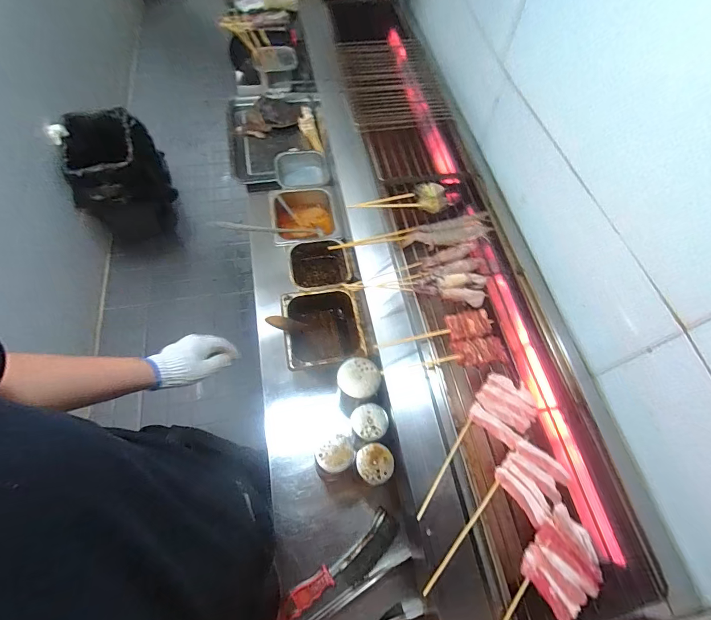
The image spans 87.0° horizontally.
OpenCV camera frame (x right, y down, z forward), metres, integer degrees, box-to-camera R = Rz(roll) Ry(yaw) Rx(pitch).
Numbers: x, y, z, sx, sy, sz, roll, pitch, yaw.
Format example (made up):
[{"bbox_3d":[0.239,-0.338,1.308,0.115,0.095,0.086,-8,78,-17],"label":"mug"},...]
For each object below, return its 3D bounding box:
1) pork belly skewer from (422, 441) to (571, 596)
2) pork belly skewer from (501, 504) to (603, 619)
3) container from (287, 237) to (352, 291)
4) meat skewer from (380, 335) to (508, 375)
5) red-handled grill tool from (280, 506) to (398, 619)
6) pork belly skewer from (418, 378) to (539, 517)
[{"bbox_3d":[0.194,0.282,0.488,0.082,0.012,0.236,39,68,16],"label":"pork belly skewer"},{"bbox_3d":[0.217,0.356,0.449,0.236,0.015,0.085,-38,71,-19],"label":"pork belly skewer"},{"bbox_3d":[-0.084,-0.090,0.869,0.133,0.075,0.133,-14,65,-9],"label":"container"},{"bbox_3d":[0.141,0.080,0.604,0.197,0.031,0.043,-13,64,5],"label":"meat skewer"},{"bbox_3d":[-0.019,0.446,0.642,0.232,0.016,0.061,-35,70,-18],"label":"red-handled grill tool"},{"bbox_3d":[0.182,0.199,0.535,0.081,0.016,0.240,34,67,14],"label":"pork belly skewer"}]

